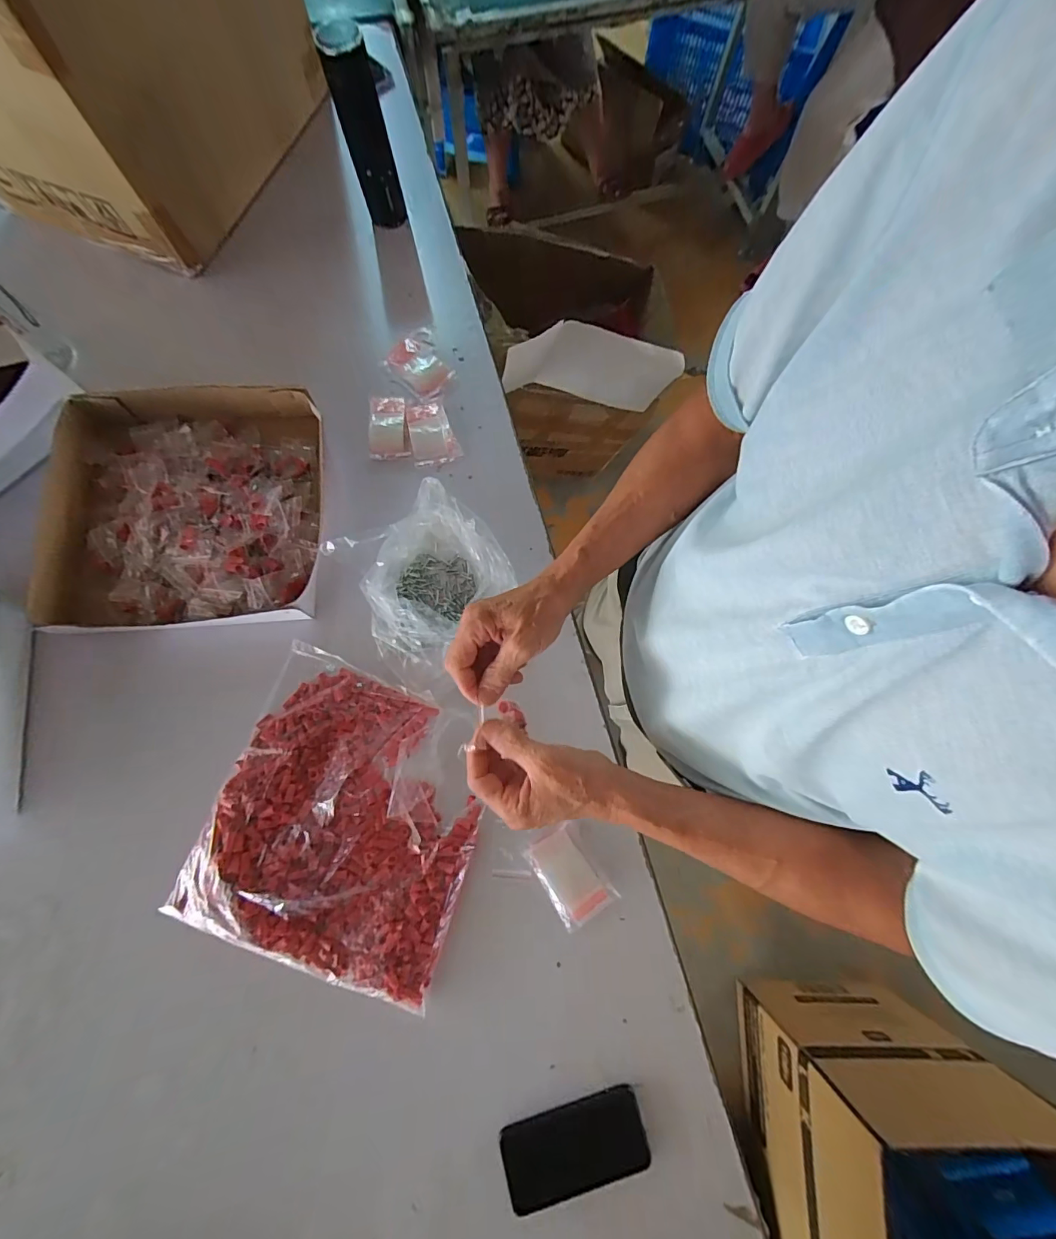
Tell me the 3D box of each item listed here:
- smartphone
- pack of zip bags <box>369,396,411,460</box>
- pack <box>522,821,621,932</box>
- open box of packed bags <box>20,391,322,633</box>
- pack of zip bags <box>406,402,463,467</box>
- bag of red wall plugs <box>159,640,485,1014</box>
[{"bbox_3d":[0.052,0.589,0.506,0.156,0.011,0.080,-15,77,-5],"label":"smartphone"},{"bbox_3d":[-0.220,-0.301,0.711,0.056,0.025,0.104,-5,76,-3],"label":"pack of zip bags"},{"bbox_3d":[0.052,0.321,0.569,0.069,0.021,0.110,-31,79,-9],"label":"pack"},{"bbox_3d":[-0.508,-0.159,0.665,0.402,0.084,0.352,-2,76,-2],"label":"open box of packed bags"},{"bbox_3d":[-0.150,-0.296,0.714,0.071,0.022,0.105,-10,77,-4],"label":"pack of zip bags"},{"bbox_3d":[-0.230,0.240,0.560,0.321,0.039,0.339,18,76,3],"label":"bag of red wall plugs"}]

